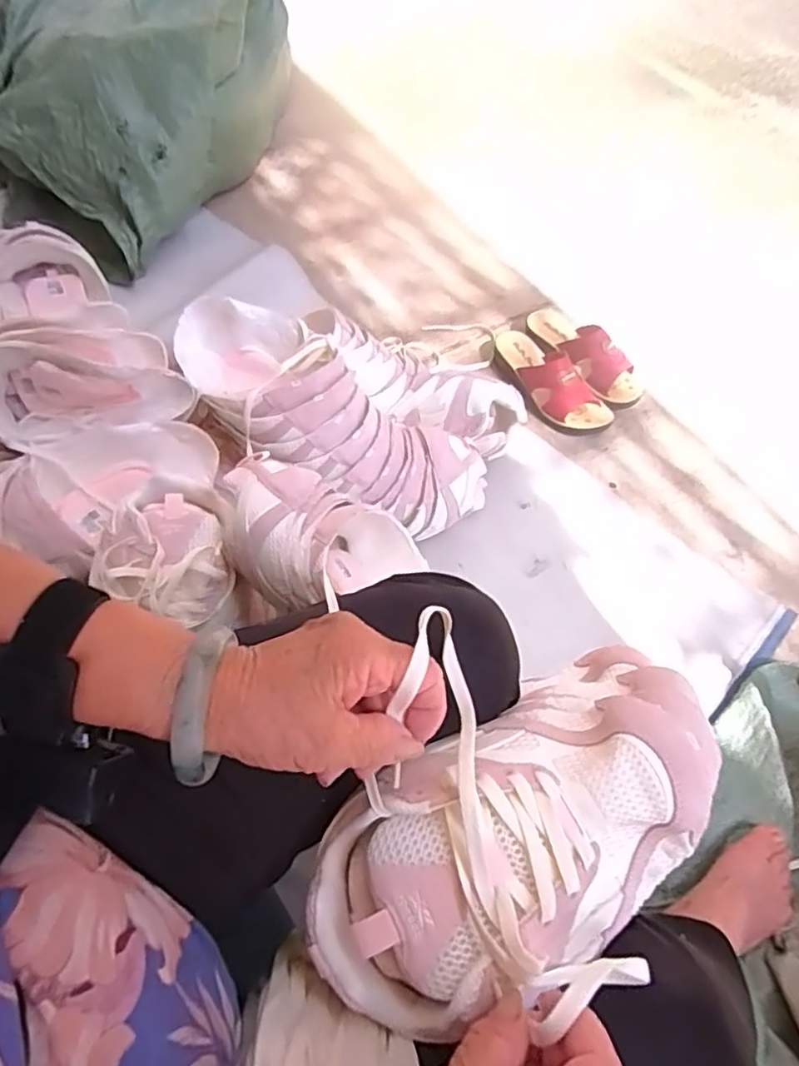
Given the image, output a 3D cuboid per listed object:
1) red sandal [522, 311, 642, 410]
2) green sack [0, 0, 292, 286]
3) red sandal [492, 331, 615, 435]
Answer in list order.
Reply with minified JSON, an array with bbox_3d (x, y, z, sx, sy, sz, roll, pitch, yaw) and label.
[{"bbox_3d":[0.295,-0.297,1.030,0.089,0.073,0.231,-26,64,-12],"label":"red sandal"},{"bbox_3d":[-0.450,-0.831,1.198,0.463,0.318,0.654,27,65,15],"label":"green sack"},{"bbox_3d":[0.225,-0.237,0.988,0.080,0.080,0.222,-37,66,-17],"label":"red sandal"}]

